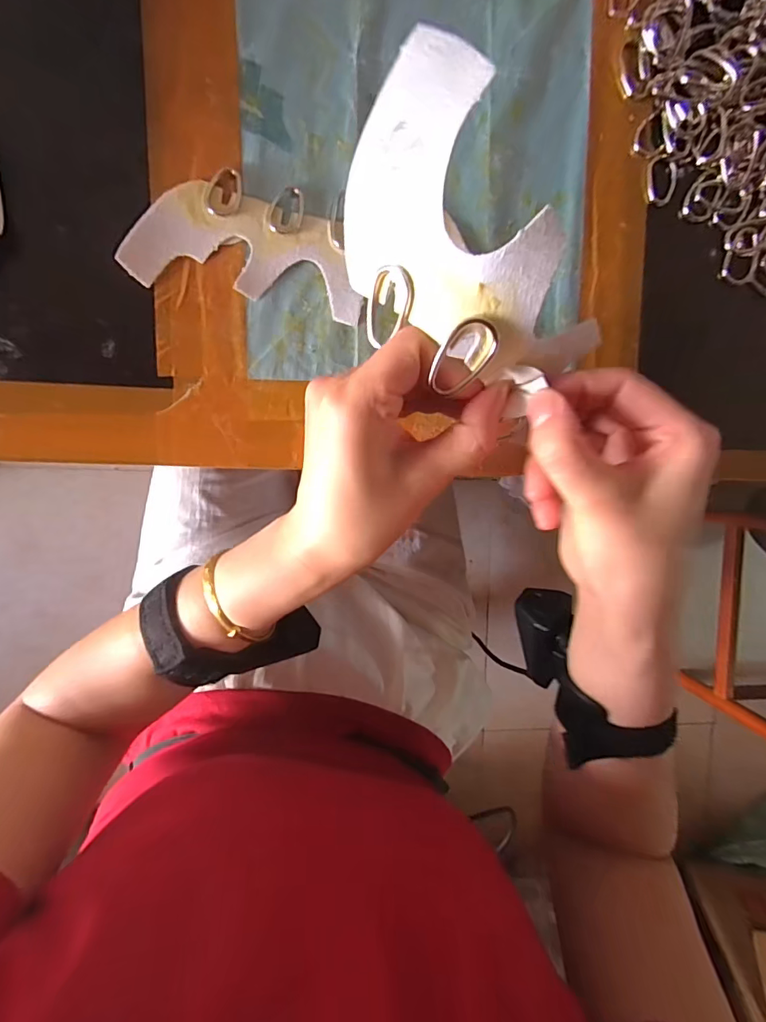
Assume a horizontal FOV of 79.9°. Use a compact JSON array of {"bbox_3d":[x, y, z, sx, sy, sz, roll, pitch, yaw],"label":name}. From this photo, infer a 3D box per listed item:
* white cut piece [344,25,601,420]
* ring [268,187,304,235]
[{"bbox_3d":[0.029,-0.102,0.174,0.069,0.033,0.131,-34,99,-1],"label":"white cut piece"},{"bbox_3d":[-0.055,-0.172,0.261,0.018,0.004,0.025,13,92,-7],"label":"ring"}]

